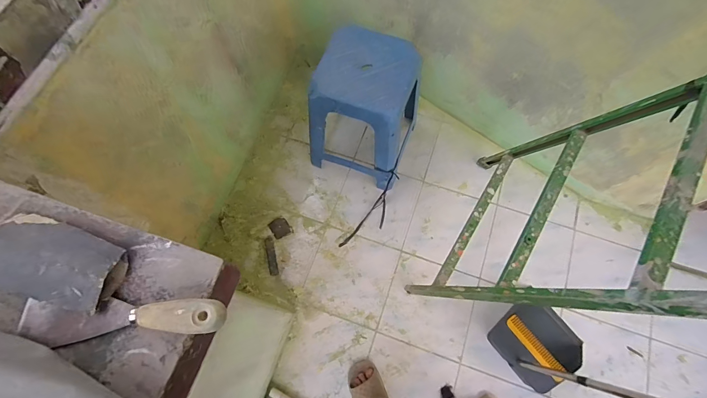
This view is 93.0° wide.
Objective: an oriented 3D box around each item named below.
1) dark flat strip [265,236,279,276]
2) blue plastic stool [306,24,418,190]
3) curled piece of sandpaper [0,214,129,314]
[{"bbox_3d":[-0.305,0.211,1.249,0.031,0.008,0.145,-13,70,-5],"label":"dark flat strip"},{"bbox_3d":[0.040,-0.297,1.172,0.323,0.447,0.300,21,70,8],"label":"blue plastic stool"},{"bbox_3d":[-0.309,0.062,0.341,0.143,0.020,0.077,12,70,5],"label":"curled piece of sandpaper"}]

